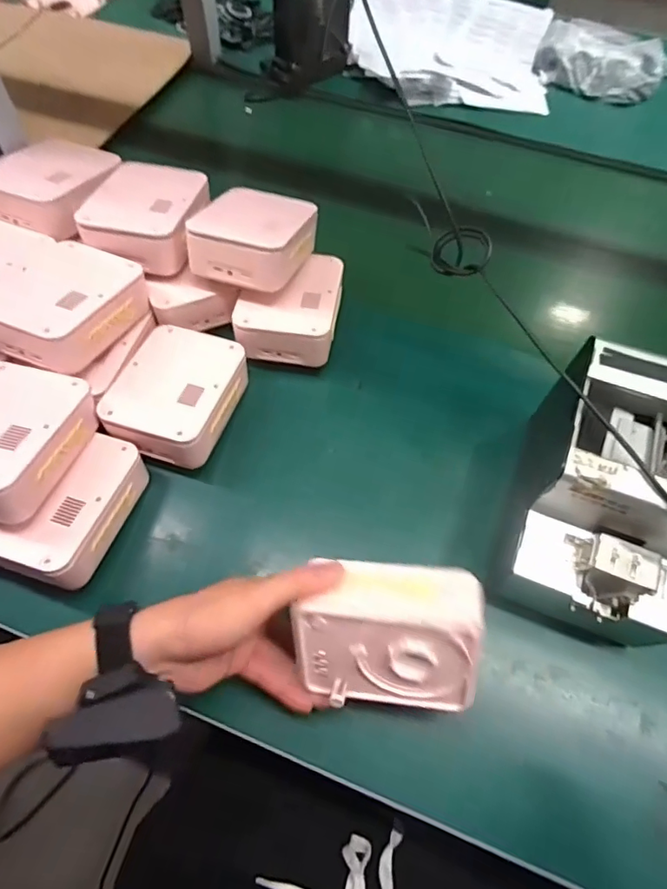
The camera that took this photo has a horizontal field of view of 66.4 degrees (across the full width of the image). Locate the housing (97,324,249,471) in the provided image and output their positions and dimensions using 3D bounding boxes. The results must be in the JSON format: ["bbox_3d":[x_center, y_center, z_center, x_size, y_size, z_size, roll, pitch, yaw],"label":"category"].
[{"bbox_3d":[-0.150,-0.050,0.492,0.100,0.045,0.131,14,61,7],"label":"housing"}]

